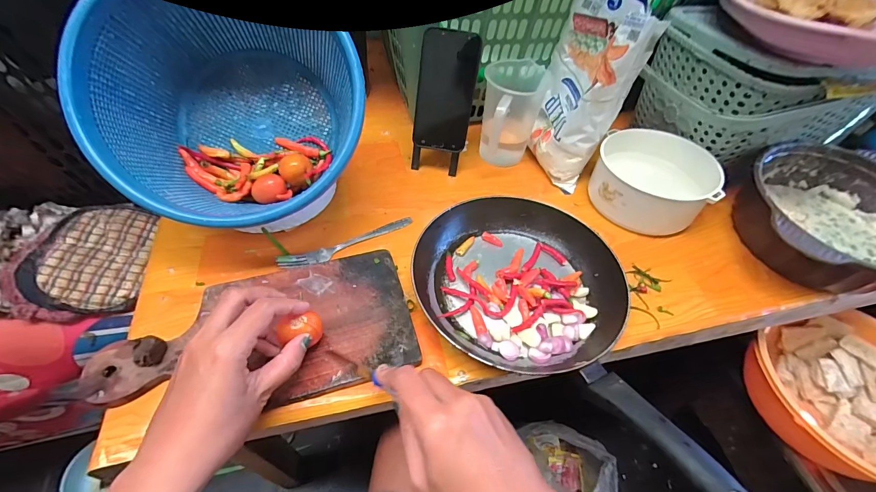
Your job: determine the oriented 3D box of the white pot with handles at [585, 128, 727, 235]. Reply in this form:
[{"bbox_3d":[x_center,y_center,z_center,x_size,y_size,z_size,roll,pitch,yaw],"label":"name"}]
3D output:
[{"bbox_3d":[0.294,-0.089,0.523,0.145,0.074,0.137,2,50,-2],"label":"white pot with handles"}]

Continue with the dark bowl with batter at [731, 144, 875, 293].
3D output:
[{"bbox_3d":[0.497,-0.034,0.483,0.210,0.088,0.204,2,50,-2],"label":"dark bowl with batter"}]

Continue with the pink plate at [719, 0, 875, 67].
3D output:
[{"bbox_3d":[0.457,-0.271,0.444,0.225,0.045,0.252,27,53,18],"label":"pink plate"}]

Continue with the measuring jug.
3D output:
[{"bbox_3d":[0.102,-0.194,0.571,0.083,0.129,0.151,20,52,12],"label":"measuring jug"}]

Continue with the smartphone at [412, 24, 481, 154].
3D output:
[{"bbox_3d":[0.011,-0.208,0.513,0.078,0.150,0.004,7,27,-1],"label":"smartphone"}]

